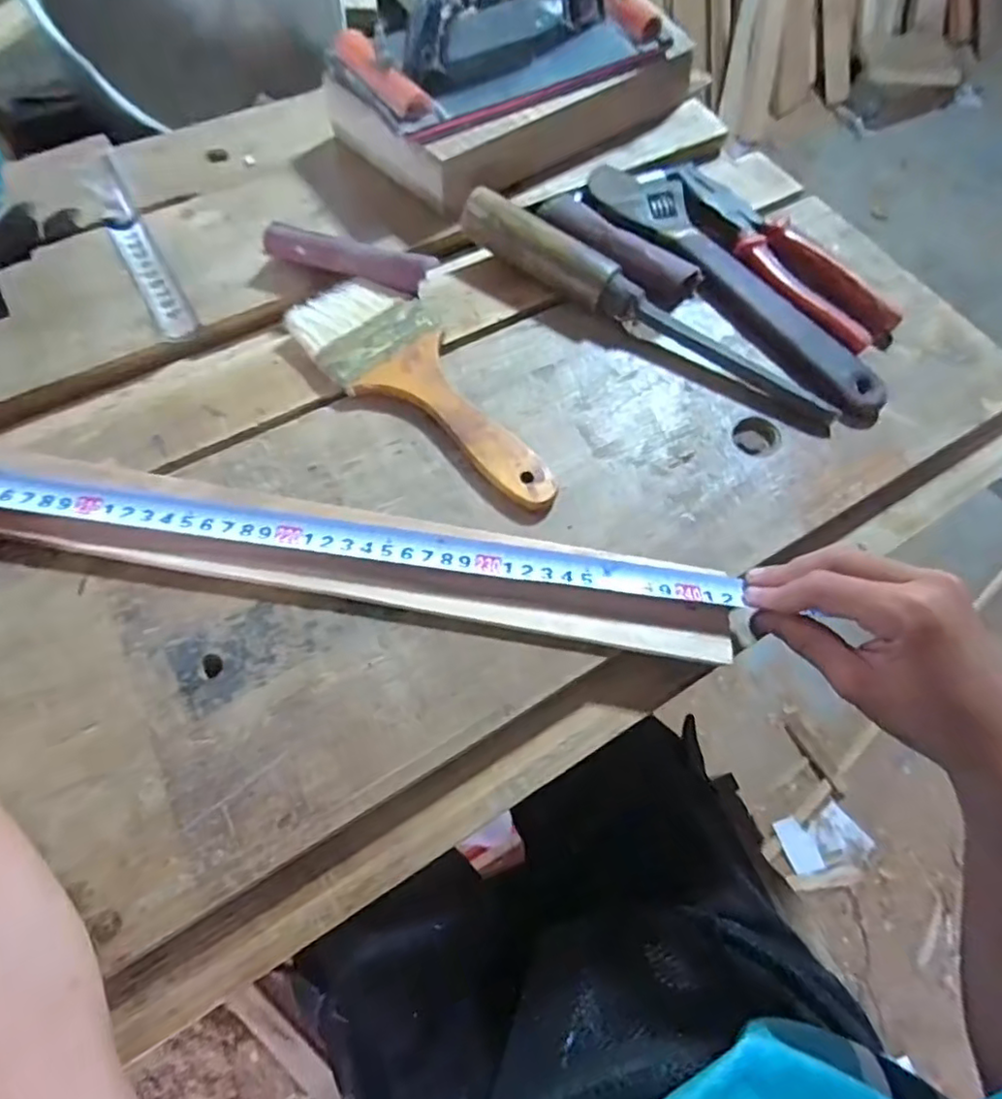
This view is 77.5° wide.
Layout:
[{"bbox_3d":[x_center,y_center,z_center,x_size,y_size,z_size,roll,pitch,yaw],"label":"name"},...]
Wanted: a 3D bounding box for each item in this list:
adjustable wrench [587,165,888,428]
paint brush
[{"bbox_3d":[0.150,-0.172,0.401,0.056,0.023,0.240,-34,69,-17],"label":"adjustable wrench"},{"bbox_3d":[-0.039,-0.088,0.351,0.075,0.020,0.183,-35,69,-18],"label":"paint brush"}]

